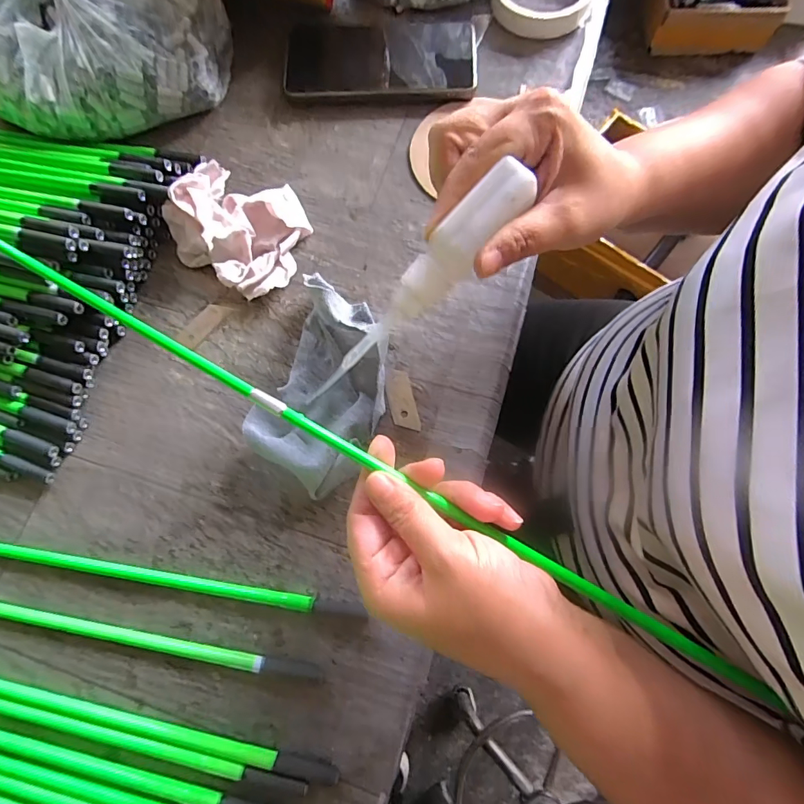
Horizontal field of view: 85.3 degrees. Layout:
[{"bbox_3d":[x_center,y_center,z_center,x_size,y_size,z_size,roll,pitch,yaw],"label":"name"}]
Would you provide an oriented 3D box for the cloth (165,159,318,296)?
[{"bbox_3d":[-0.124,-0.136,0.329,0.112,0.041,0.090,32,79,9],"label":"cloth"}]

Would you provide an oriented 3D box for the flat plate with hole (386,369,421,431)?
[{"bbox_3d":[-0.001,-0.002,0.308,0.018,0.004,0.046,-14,76,-2],"label":"flat plate with hole"}]

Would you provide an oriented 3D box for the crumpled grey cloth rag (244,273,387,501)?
[{"bbox_3d":[-0.050,-0.011,0.296,0.081,0.036,0.133,23,78,7],"label":"crumpled grey cloth rag"}]

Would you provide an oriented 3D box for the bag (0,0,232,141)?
[{"bbox_3d":[-0.248,-0.304,0.334,0.200,0.119,0.145,-12,76,-1],"label":"bag"}]

